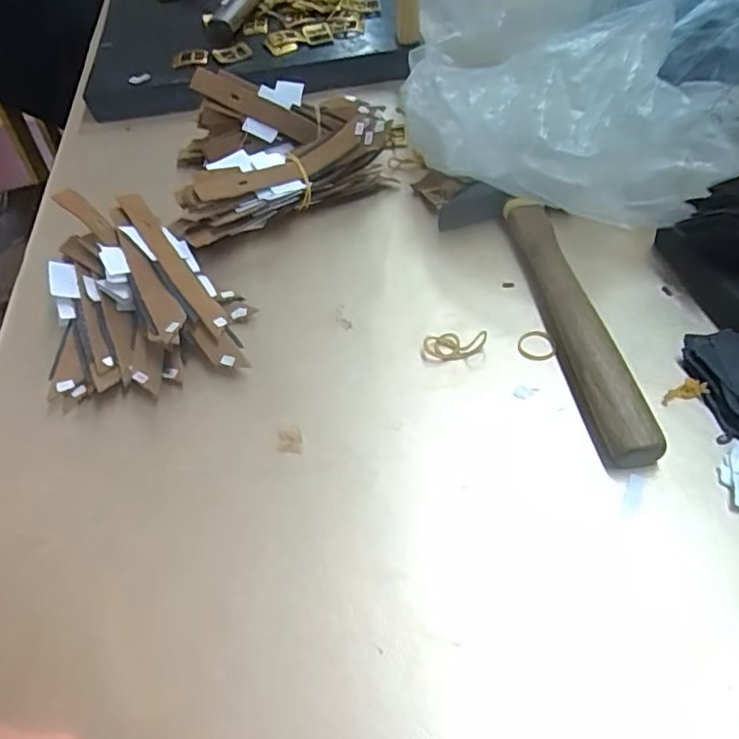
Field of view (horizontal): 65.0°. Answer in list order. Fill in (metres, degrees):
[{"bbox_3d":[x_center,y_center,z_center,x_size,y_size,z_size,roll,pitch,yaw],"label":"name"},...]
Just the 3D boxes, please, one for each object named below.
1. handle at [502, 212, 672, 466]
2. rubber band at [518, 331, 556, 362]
[{"bbox_3d":[0.107,-0.030,0.312,0.023,0.027,0.176,-10,51,-2],"label":"handle"},{"bbox_3d":[0.091,-0.014,0.315,0.021,0.004,0.020,6,52,10],"label":"rubber band"}]

